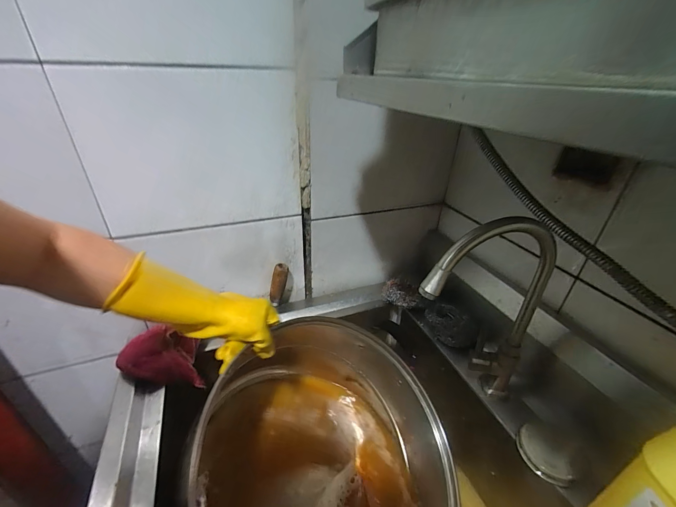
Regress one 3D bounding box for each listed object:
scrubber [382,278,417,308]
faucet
[{"bbox_3d":[0.141,0.090,0.695,0.091,0.043,0.052,20,35,27],"label":"scrubber"},{"bbox_3d":[0.196,0.099,0.425,0.193,0.314,0.039,-8,33,-16],"label":"faucet"}]

